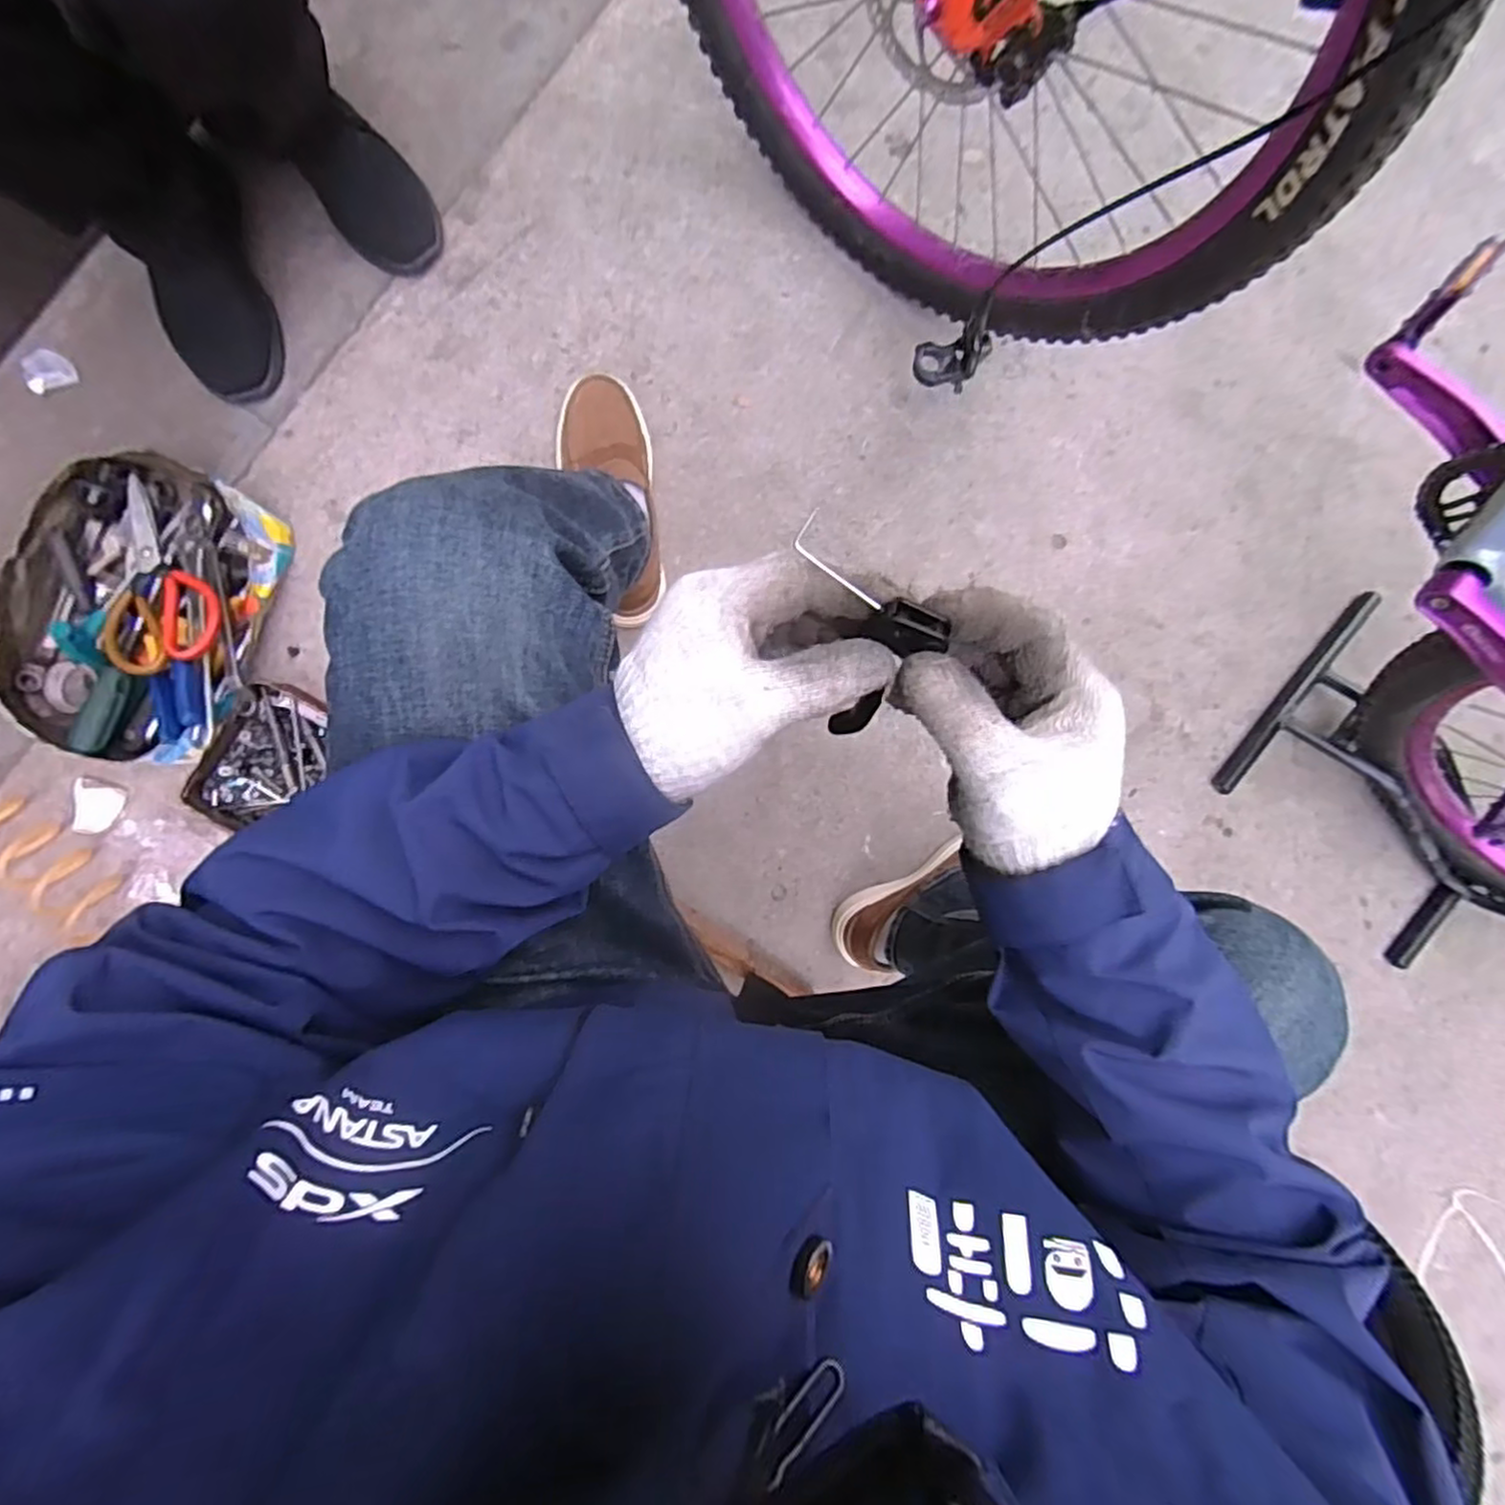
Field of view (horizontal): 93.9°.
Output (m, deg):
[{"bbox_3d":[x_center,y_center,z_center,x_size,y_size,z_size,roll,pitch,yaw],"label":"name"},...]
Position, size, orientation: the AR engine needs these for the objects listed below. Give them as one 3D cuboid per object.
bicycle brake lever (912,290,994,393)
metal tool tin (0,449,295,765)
[{"bbox_3d":[0.201,-0.396,0.670,0.059,0.110,0.049,33,86,-5],"label":"bicycle brake lever"},{"bbox_3d":[-0.628,-0.144,0.731,0.238,0.075,0.305,23,87,-5],"label":"metal tool tin"}]

